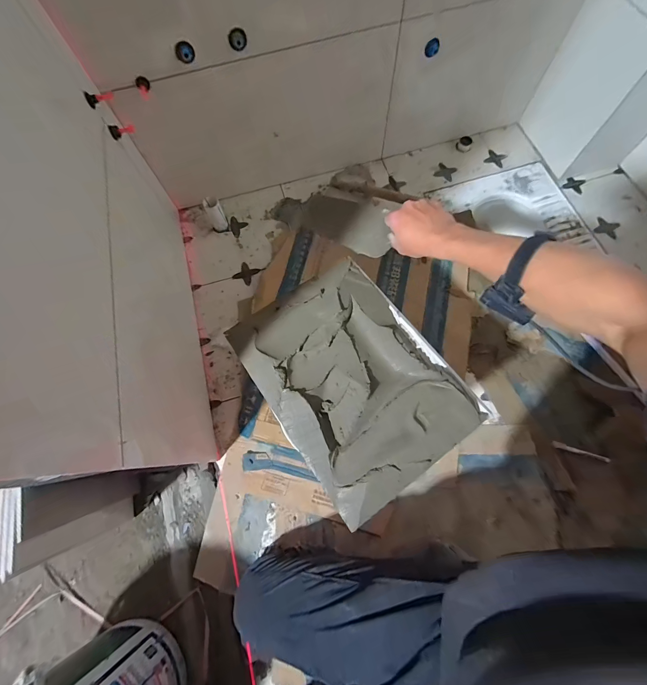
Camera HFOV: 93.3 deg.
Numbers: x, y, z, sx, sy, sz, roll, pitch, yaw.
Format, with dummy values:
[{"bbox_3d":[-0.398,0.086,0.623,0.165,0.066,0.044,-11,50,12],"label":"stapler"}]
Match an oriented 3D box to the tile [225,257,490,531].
[{"bbox_3d":[0.047,0.049,0.529,0.286,0.030,0.381,-34,72,-9],"label":"tile"}]

